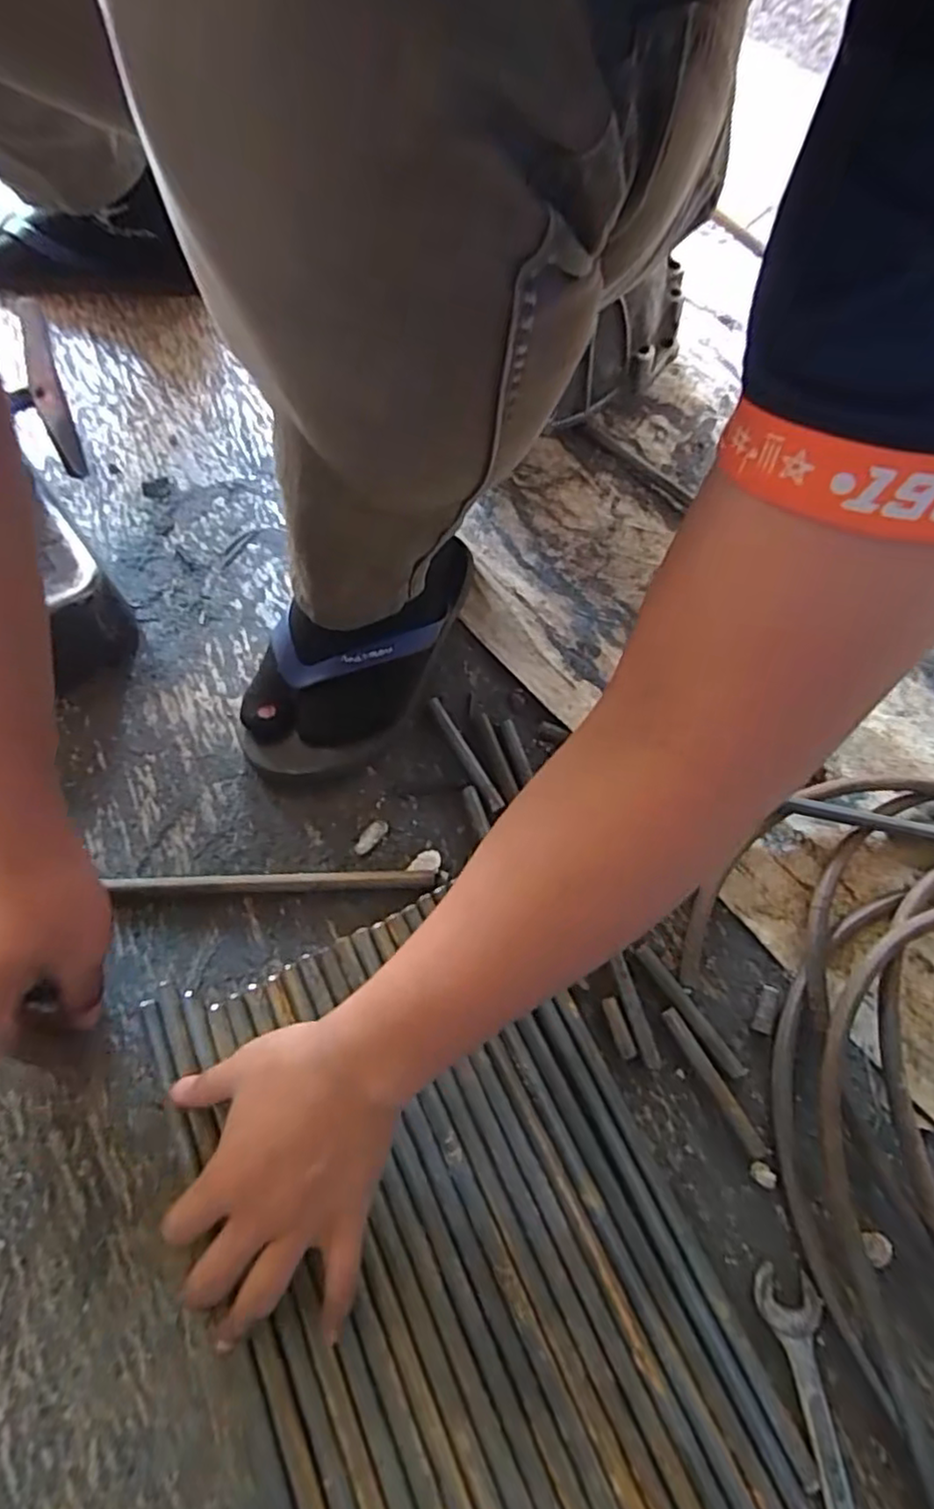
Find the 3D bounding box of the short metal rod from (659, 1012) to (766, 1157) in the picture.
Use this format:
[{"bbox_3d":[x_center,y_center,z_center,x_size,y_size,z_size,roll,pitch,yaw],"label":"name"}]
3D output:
[{"bbox_3d":[0.148,0.195,0.399,0.009,0.007,0.088,-26,68,-15],"label":"short metal rod"}]

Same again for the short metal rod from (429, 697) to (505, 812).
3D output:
[{"bbox_3d":[-0.001,-0.002,0.485,0.010,0.006,0.099,-24,67,-14],"label":"short metal rod"}]

